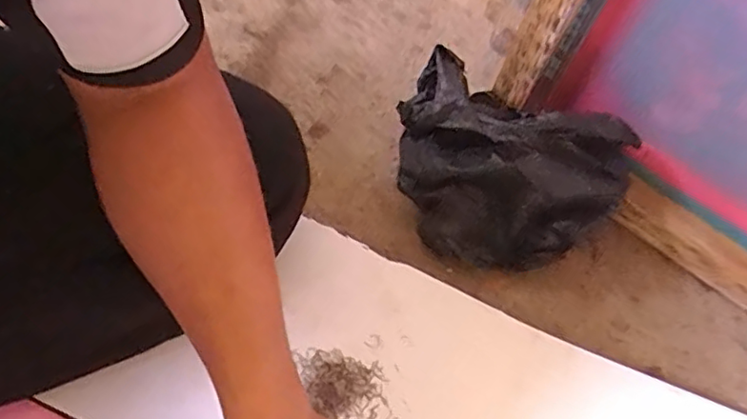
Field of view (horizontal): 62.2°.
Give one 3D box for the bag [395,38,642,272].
[{"bbox_3d":[0.114,-0.030,0.566,0.205,0.122,0.128,22,64,8],"label":"bag"}]

